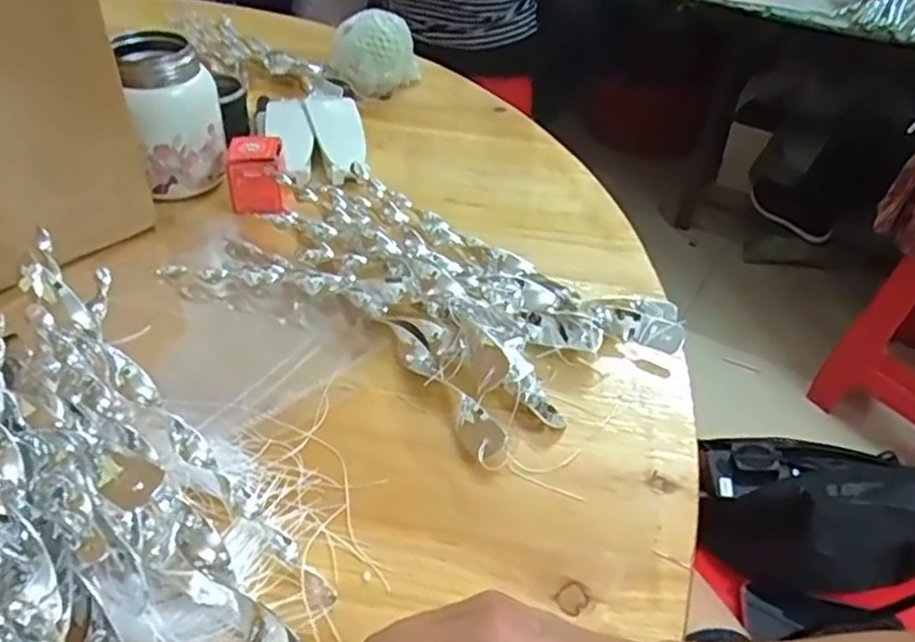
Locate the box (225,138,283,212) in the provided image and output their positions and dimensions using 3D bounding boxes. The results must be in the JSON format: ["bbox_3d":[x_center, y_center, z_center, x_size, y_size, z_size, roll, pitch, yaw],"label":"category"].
[{"bbox_3d":[-0.177,-0.127,0.629,0.043,0.056,0.048,-6,42,-10],"label":"box"}]

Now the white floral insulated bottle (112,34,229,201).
[{"bbox_3d":[-0.244,-0.178,0.619,0.076,0.116,0.068,-19,46,-23],"label":"white floral insulated bottle"}]

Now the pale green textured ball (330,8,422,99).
[{"bbox_3d":[-0.094,-0.302,0.813,0.075,0.091,0.088,18,41,16],"label":"pale green textured ball"}]

